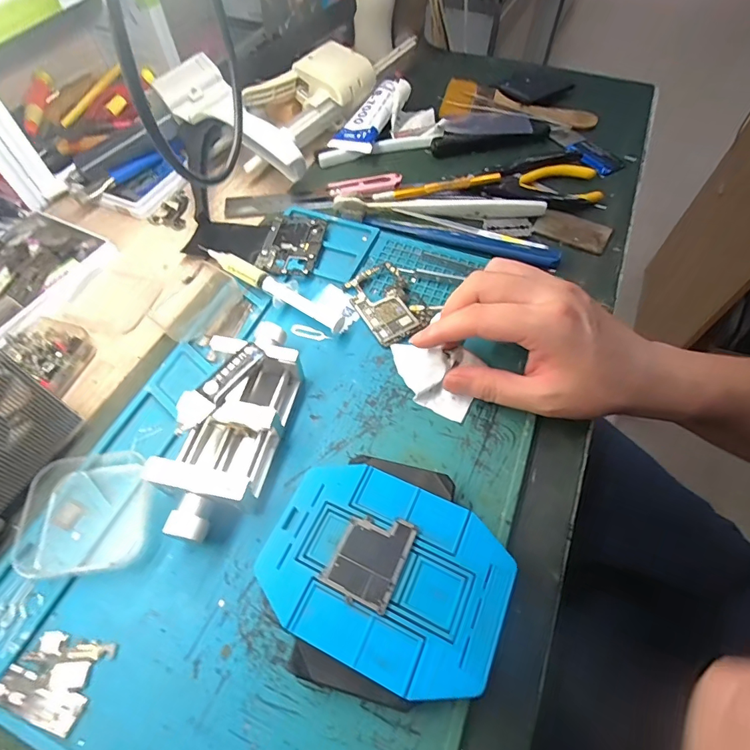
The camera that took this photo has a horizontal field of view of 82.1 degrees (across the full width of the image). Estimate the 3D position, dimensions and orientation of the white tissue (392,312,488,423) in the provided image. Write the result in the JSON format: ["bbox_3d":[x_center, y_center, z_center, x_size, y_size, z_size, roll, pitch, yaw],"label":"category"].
[{"bbox_3d":[0.038,-0.002,0.288,0.061,0.015,0.046,23,61,14],"label":"white tissue"}]

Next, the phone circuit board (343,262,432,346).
[{"bbox_3d":[0.008,-0.056,0.326,0.044,0.006,0.071,-24,61,-14],"label":"phone circuit board"}]

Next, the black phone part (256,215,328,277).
[{"bbox_3d":[-0.069,-0.108,0.358,0.049,0.005,0.066,8,58,6],"label":"black phone part"}]

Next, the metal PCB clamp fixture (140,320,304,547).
[{"bbox_3d":[-0.082,0.029,0.260,0.060,0.031,0.134,11,58,7],"label":"metal PCB clamp fixture"}]

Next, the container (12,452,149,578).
[{"bbox_3d":[-0.162,0.075,0.238,0.064,0.019,0.064,-11,58,-7],"label":"container"}]

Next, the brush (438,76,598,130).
[{"bbox_3d":[0.154,-0.289,0.466,0.163,0.014,0.058,20,60,12],"label":"brush"}]

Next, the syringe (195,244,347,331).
[{"bbox_3d":[-0.081,-0.068,0.329,0.135,0.013,0.021,31,63,18],"label":"syringe"}]

